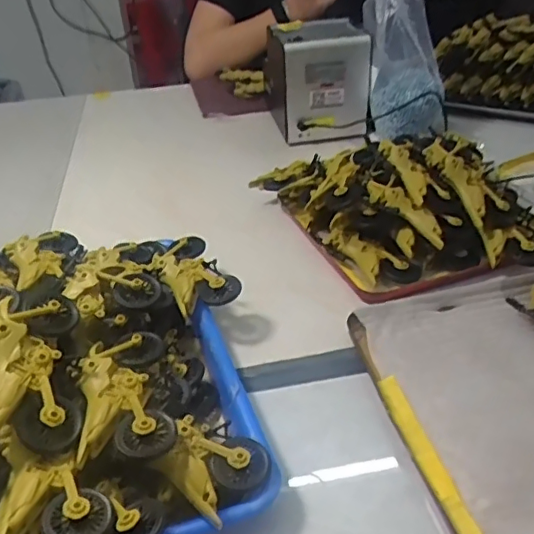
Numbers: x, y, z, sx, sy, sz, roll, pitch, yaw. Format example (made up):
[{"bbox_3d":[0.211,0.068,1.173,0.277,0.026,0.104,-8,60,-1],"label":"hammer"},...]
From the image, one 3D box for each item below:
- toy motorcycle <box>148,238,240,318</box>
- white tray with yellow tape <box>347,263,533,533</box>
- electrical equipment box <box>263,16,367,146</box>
[{"bbox_3d":[-0.070,0.005,0.533,0.058,0.022,0.105,-20,38,-22],"label":"toy motorcycle"},{"bbox_3d":[0.203,0.089,0.441,0.230,0.015,0.252,-12,37,-11],"label":"white tray with yellow tape"},{"bbox_3d":[0.072,-0.281,0.851,0.121,0.138,0.149,-9,36,-8],"label":"electrical equipment box"}]

